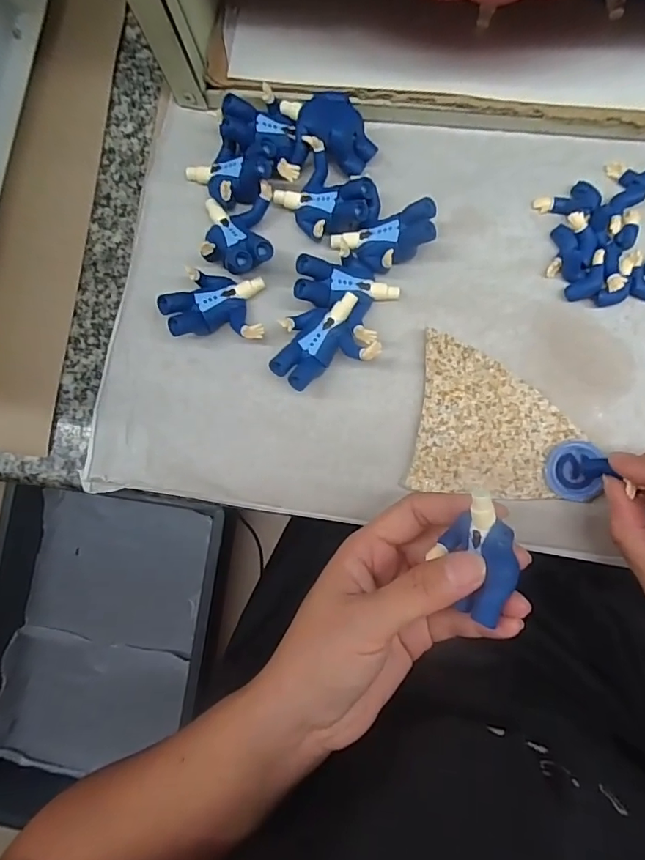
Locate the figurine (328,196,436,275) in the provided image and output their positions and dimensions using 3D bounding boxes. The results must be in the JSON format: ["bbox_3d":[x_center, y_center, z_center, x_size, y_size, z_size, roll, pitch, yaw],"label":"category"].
[{"bbox_3d":[0.035,-0.101,0.260,0.053,0.019,0.026,-17,83,16],"label":"figurine"}]

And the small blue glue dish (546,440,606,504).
[{"bbox_3d":[0.128,0.021,0.250,0.026,0.004,0.030,5,85,6],"label":"small blue glue dish"}]

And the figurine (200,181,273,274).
[{"bbox_3d":[-0.047,-0.109,0.269,0.038,0.020,0.052,-4,84,5],"label":"figurine"}]

